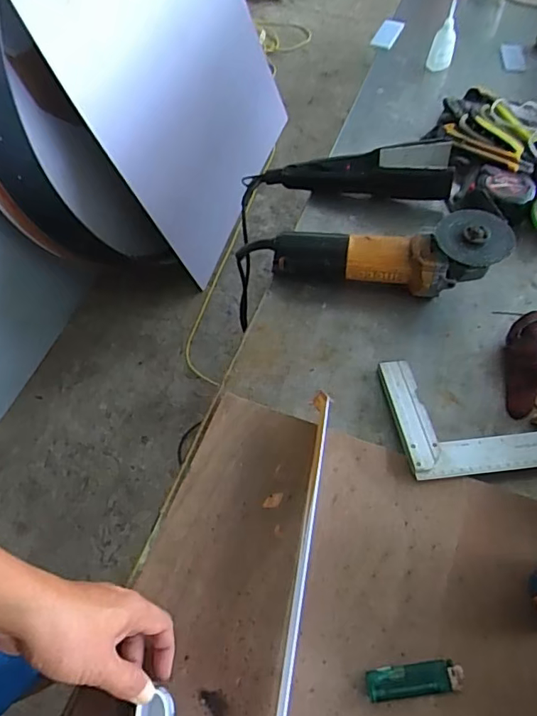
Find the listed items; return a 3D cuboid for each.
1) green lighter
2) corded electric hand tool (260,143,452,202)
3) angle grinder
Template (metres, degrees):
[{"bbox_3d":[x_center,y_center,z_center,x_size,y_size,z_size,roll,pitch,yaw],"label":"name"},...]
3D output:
[{"bbox_3d":[0.124,0.275,0.442,0.080,0.013,0.025,-4,58,-4],"label":"green lighter"},{"bbox_3d":[0.128,-0.272,0.757,0.270,0.057,0.076,2,57,0],"label":"corded electric hand tool"},{"bbox_3d":[0.128,-0.129,0.674,0.338,0.086,0.077,2,56,16],"label":"angle grinder"}]

